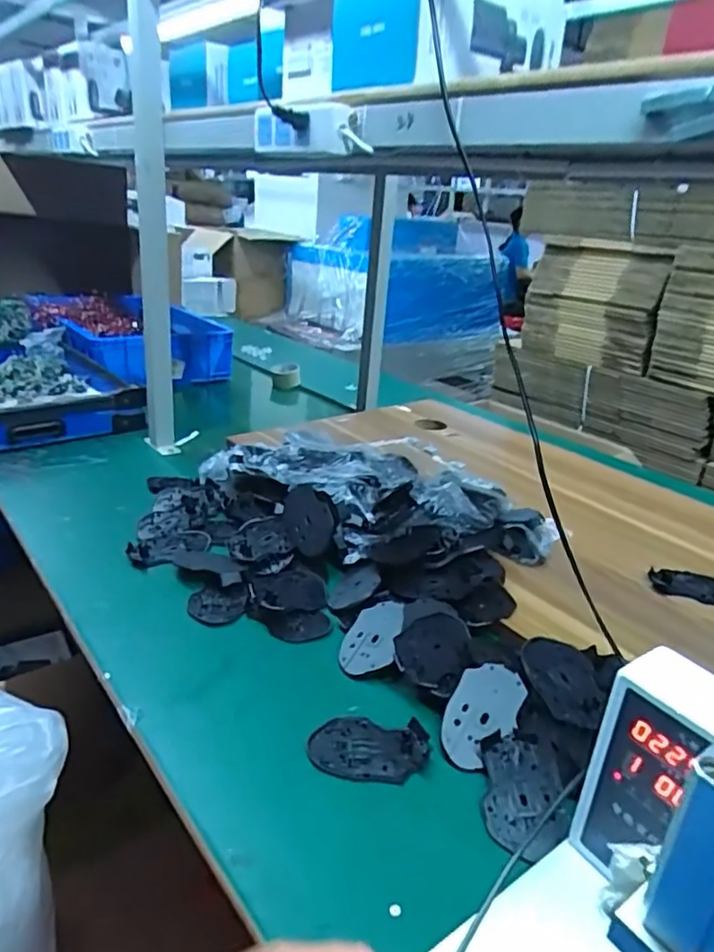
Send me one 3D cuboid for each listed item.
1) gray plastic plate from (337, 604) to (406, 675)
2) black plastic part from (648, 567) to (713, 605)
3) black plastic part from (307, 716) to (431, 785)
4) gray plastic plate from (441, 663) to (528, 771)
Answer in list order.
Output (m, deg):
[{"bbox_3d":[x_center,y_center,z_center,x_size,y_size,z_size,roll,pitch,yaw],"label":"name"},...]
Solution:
[{"bbox_3d":[0.020,0.187,0.755,0.070,0.013,0.104,-9,29,21],"label":"gray plastic plate"},{"bbox_3d":[0.470,0.154,0.897,0.111,0.019,0.051,9,24,11],"label":"black plastic part"},{"bbox_3d":[0.012,0.264,0.621,0.111,0.006,0.073,7,24,7],"label":"black plastic part"},{"bbox_3d":[0.125,0.239,0.642,0.063,0.006,0.110,26,57,19],"label":"gray plastic plate"}]

